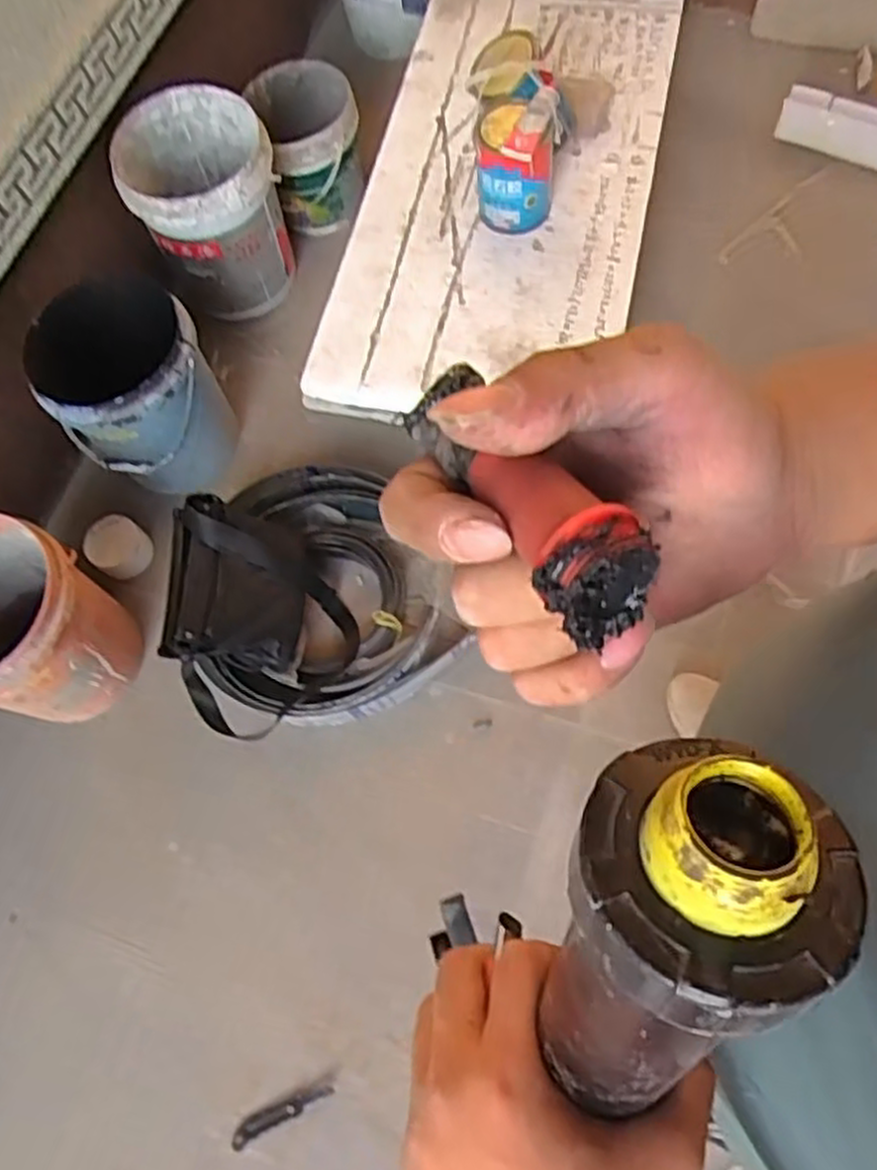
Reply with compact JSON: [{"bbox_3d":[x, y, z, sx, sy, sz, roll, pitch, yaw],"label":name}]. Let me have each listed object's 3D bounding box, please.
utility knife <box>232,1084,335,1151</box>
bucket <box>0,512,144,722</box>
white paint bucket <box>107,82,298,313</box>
[{"bbox_3d":[-0.251,0.843,1.254,0.175,0.018,0.033,-30,68,-5],"label":"utility knife"},{"bbox_3d":[-0.738,0.084,1.388,0.293,0.308,0.294,-3,68,7],"label":"bucket"},{"bbox_3d":[-0.476,-0.809,1.681,0.301,0.369,0.342,-24,67,-2],"label":"white paint bucket"}]

